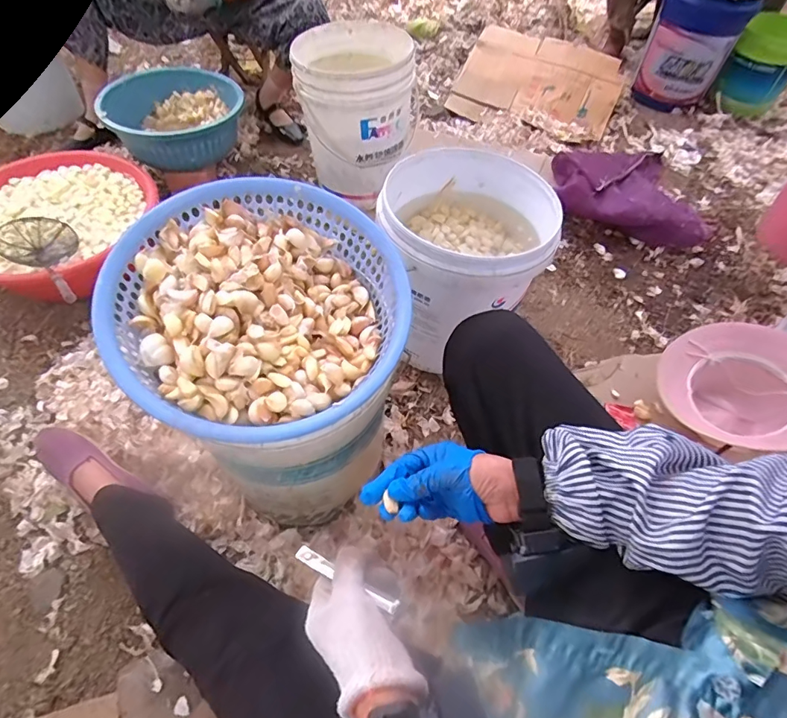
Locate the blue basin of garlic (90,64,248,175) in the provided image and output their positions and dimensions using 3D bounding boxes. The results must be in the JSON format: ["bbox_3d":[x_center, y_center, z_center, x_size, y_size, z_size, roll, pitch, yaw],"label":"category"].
[{"bbox_3d":[-0.602,-0.664,1.299,0.362,0.124,0.283,-8,54,-9],"label":"blue basin of garlic"}]

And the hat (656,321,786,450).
[{"bbox_3d":[0.650,0.070,0.903,0.251,0.156,0.269,-33,61,-24],"label":"hat"}]

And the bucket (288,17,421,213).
[{"bbox_3d":[-0.091,-0.650,1.254,0.272,0.317,0.285,10,54,5],"label":"bucket"}]

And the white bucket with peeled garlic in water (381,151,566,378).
[{"bbox_3d":[0.133,-0.176,0.898,0.274,0.286,0.300,25,56,15],"label":"white bucket with peeled garlic in water"}]

